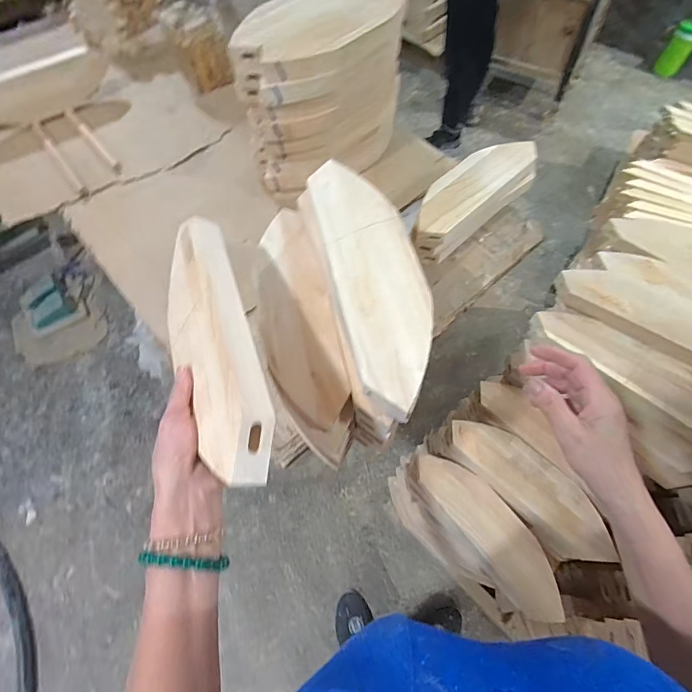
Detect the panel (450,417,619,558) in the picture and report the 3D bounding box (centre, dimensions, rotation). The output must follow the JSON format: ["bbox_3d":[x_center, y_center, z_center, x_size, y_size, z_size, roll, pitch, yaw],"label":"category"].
[{"bbox_3d":[0.318,0.242,0.745,0.103,0.050,0.295,-39,69,-18],"label":"panel"}]

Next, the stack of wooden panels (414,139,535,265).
[{"bbox_3d":[0.238,-0.283,0.783,0.322,0.084,0.104,-40,69,-18],"label":"stack of wooden panels"}]

